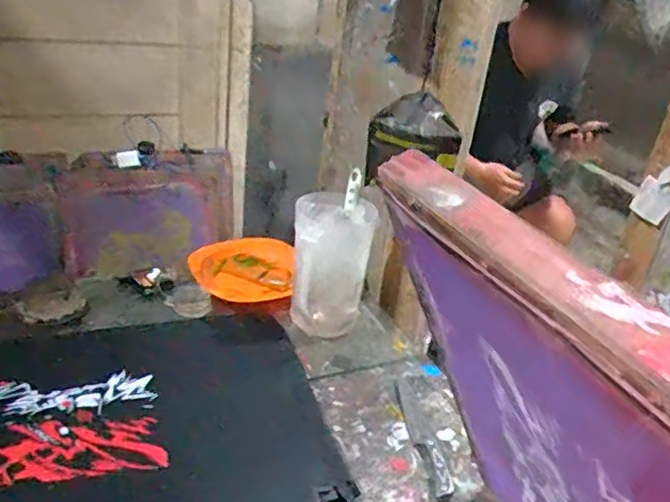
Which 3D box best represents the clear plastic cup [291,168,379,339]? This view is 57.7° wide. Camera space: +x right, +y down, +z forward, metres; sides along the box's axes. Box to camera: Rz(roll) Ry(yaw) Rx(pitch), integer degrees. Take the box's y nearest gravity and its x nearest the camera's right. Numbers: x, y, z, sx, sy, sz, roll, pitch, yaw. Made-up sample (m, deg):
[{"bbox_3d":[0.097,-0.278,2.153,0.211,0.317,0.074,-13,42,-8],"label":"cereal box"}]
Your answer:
[{"bbox_3d":[-0.017,0.019,1.032,0.129,0.243,0.096,-1,28,-17],"label":"clear plastic cup"}]

